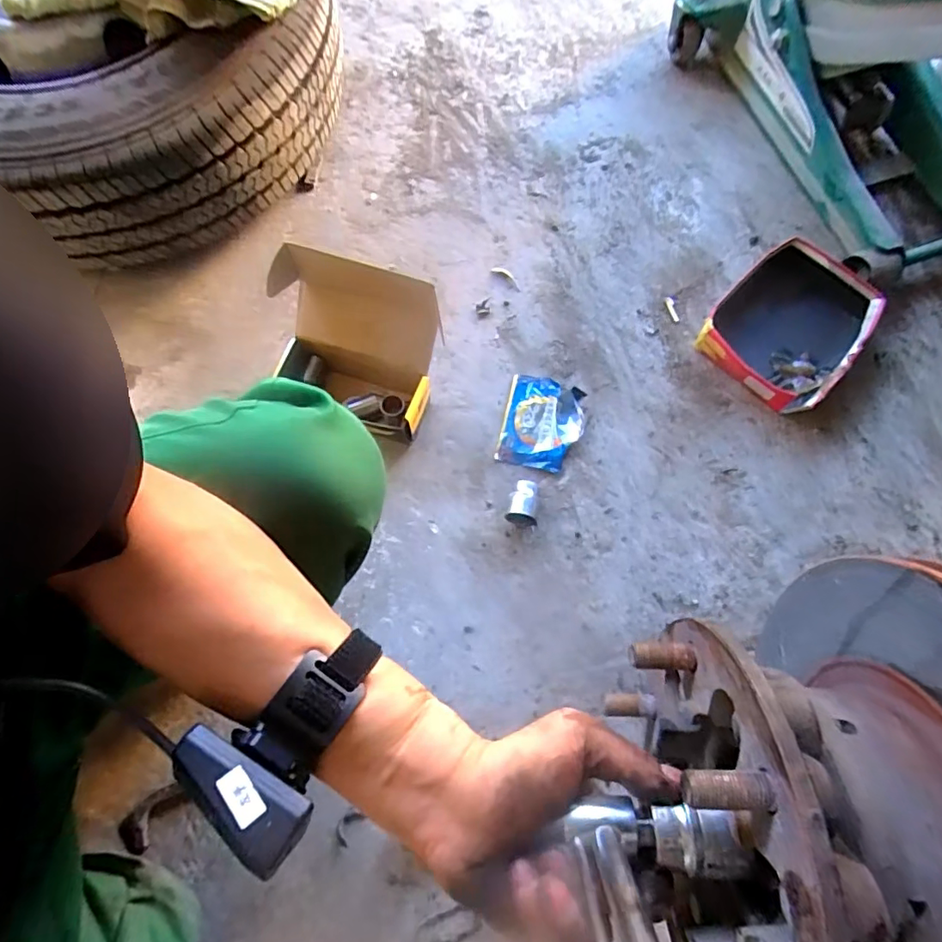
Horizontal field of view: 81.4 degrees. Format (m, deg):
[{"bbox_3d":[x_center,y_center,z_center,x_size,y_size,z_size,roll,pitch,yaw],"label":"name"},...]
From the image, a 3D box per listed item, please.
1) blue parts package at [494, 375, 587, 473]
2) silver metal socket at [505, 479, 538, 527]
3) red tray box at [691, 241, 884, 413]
[{"bbox_3d":[0.091,-0.061,0.697,0.098,0.016,0.119,12,72,4],"label":"blue parts package"},{"bbox_3d":[0.063,0.037,0.654,0.035,0.036,0.050,10,72,3],"label":"silver metal socket"},{"bbox_3d":[0.421,-0.194,0.723,0.168,0.047,0.227,42,77,12],"label":"red tray box"}]

